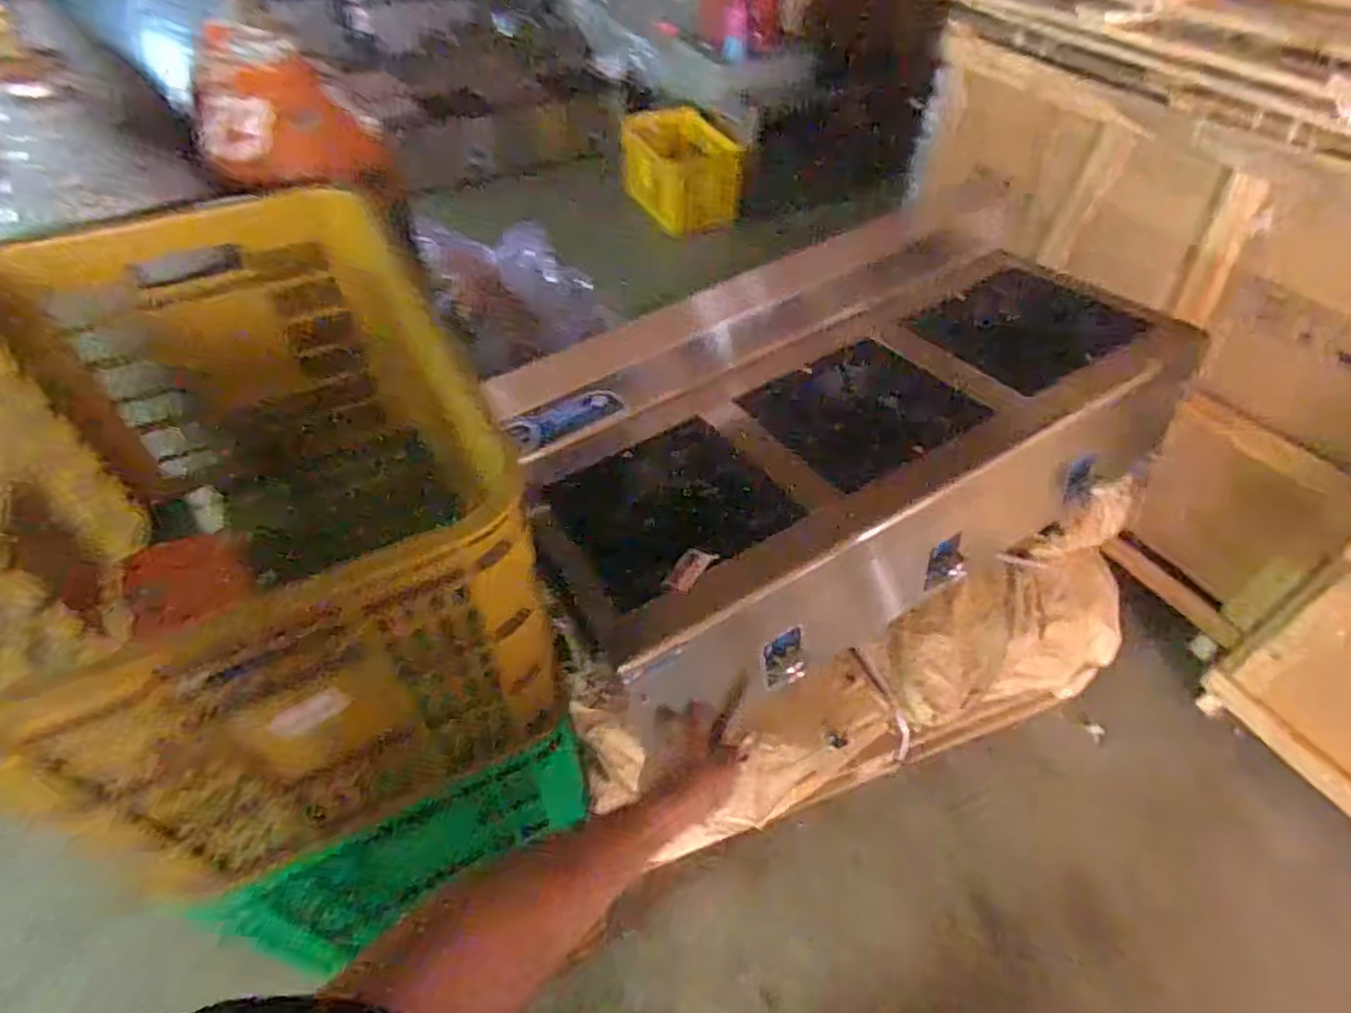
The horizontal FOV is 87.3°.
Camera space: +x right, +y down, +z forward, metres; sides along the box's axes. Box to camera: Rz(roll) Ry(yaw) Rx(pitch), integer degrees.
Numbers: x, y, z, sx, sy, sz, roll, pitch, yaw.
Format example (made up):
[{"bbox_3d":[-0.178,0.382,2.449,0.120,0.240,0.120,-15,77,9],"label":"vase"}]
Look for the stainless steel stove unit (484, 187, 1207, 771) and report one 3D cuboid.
[{"bbox_3d":[0.247,-0.137,1.253,0.994,0.343,0.595,-22,53,-18],"label":"stainless steel stove unit"}]

